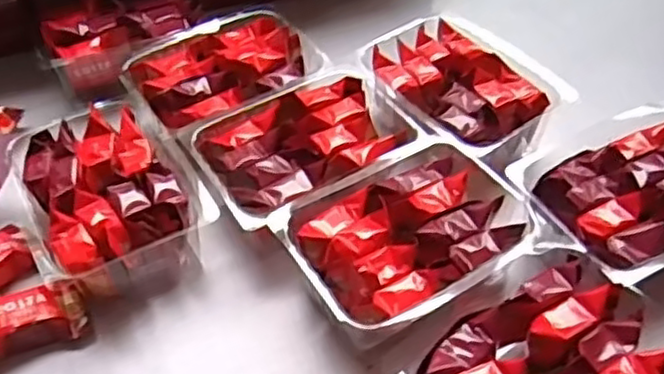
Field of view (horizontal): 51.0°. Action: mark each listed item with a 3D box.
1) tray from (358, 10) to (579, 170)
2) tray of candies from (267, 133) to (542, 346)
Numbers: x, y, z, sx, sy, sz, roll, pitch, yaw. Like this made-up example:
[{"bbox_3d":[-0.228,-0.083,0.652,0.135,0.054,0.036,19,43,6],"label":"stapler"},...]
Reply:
[{"bbox_3d":[0.080,-0.061,0.442,0.091,0.036,0.116,-27,52,-22],"label":"tray"},{"bbox_3d":[0.039,0.033,0.368,0.119,0.049,0.095,-25,52,-20],"label":"tray of candies"}]

